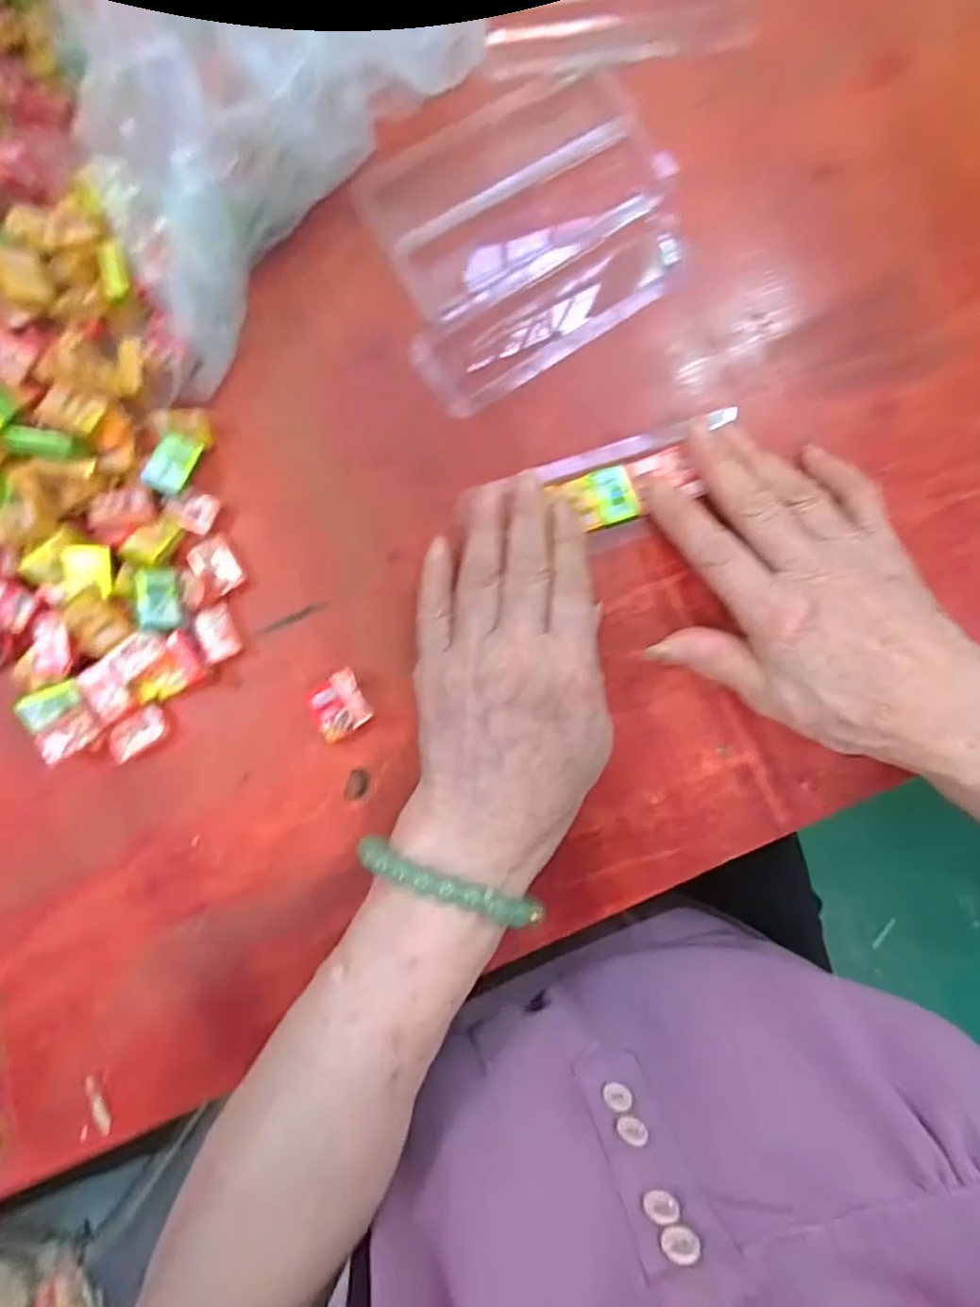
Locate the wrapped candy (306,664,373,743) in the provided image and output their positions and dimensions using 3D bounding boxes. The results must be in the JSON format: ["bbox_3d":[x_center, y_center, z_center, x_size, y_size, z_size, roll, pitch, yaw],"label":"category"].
[{"bbox_3d":[-0.067,0.024,0.281,0.026,0.019,0.025,-28,87,-1],"label":"wrapped candy"}]

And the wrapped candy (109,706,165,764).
[{"bbox_3d":[-0.160,0.036,0.281,0.027,0.004,0.015,-36,87,-2],"label":"wrapped candy"}]

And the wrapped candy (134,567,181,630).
[{"bbox_3d":[-0.148,-0.025,0.277,0.016,0.004,0.027,-8,86,0],"label":"wrapped candy"}]

